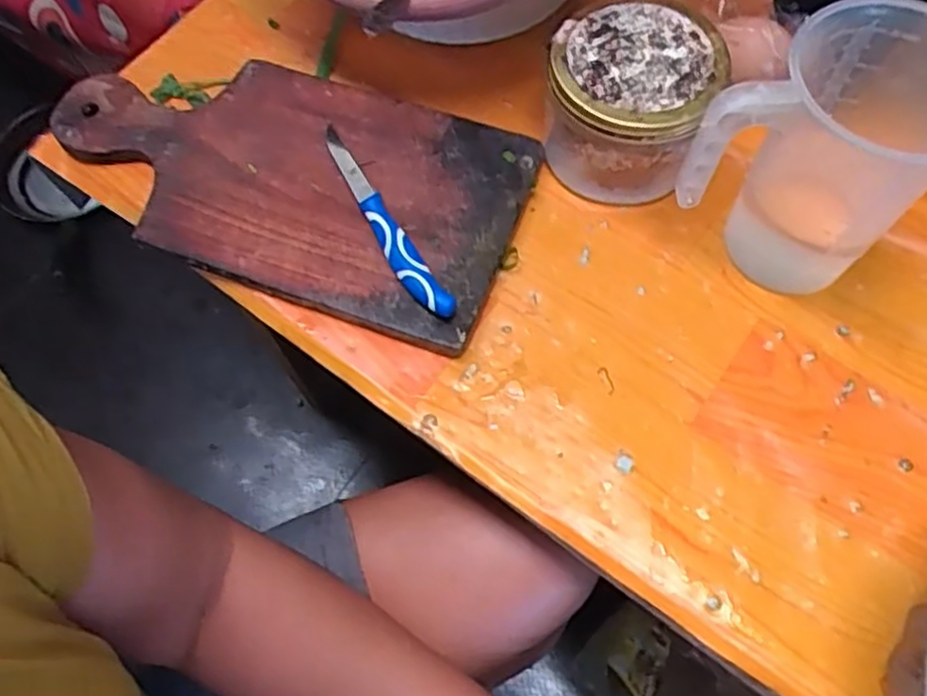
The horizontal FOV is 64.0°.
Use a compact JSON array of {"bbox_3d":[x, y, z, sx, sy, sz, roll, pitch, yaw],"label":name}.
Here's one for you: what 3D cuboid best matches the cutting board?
[{"bbox_3d":[-0.110,-0.105,0.446,0.286,0.023,0.142,19,68,10],"label":"cutting board"}]

